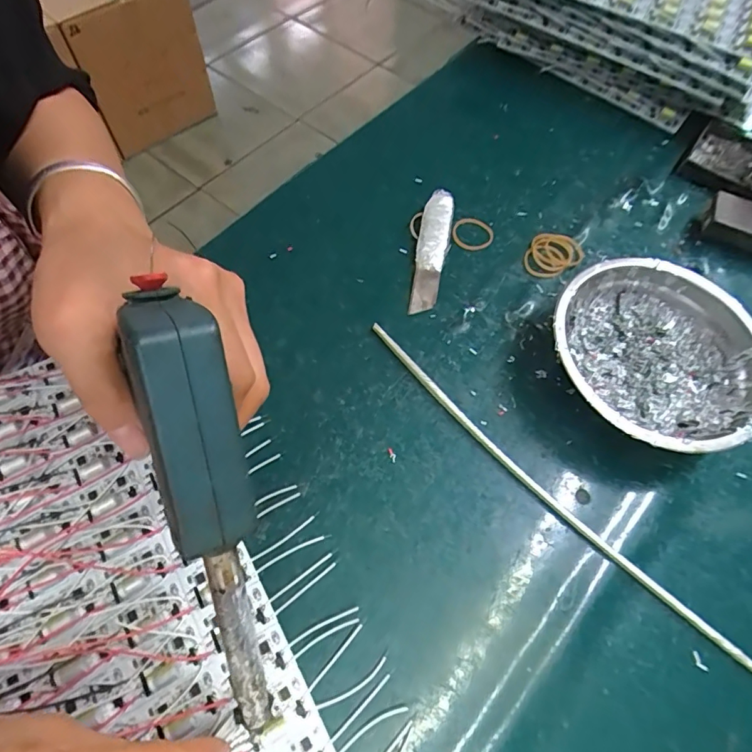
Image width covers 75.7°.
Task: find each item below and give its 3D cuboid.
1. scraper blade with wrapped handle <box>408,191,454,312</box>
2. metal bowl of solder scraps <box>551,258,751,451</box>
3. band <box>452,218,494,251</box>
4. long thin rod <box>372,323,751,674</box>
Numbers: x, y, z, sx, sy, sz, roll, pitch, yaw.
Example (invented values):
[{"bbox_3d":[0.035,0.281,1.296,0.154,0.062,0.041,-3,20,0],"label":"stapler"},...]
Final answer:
[{"bbox_3d":[0.040,-0.092,0.352,0.022,0.018,0.107,13,63,3],"label":"scraper blade with wrapped handle"},{"bbox_3d":[0.166,-0.009,0.298,0.118,0.047,0.123,2,63,-3],"label":"metal bowl of solder scraps"},{"bbox_3d":[0.073,-0.109,0.368,0.030,0.004,0.030,2,63,-3],"label":"band"},{"bbox_3d":[0.094,0.063,0.279,0.011,0.005,0.276,-40,72,-21],"label":"long thin rod"}]

